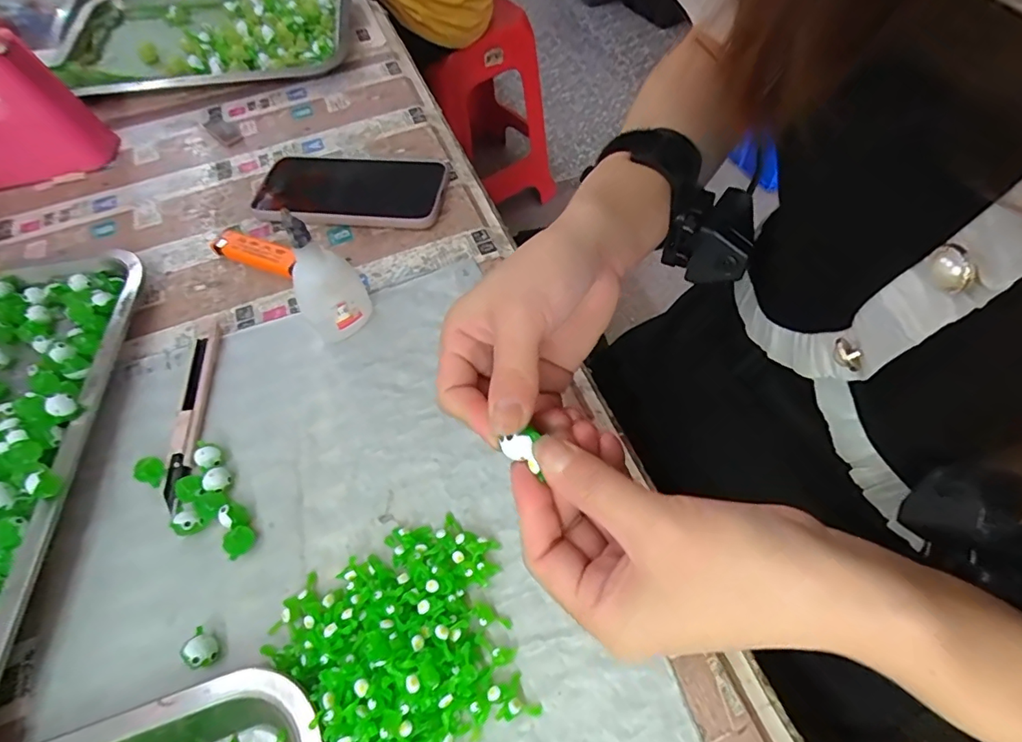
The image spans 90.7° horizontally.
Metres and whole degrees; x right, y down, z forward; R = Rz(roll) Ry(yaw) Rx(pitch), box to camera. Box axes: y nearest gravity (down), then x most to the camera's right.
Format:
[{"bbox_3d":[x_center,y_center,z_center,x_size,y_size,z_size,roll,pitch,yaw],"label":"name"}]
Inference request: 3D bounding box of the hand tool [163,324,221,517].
[{"bbox_3d":[-0.211,0.026,0.334,0.017,0.008,0.130,-8,57,-2],"label":"hand tool"}]

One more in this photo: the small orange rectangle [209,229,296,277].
[{"bbox_3d":[-0.205,-0.095,0.403,0.090,0.016,0.020,21,60,16],"label":"small orange rectangle"}]

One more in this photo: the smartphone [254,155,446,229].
[{"bbox_3d":[-0.137,-0.159,0.438,0.160,0.013,0.086,5,57,6],"label":"smartphone"}]

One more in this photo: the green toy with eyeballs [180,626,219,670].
[{"bbox_3d":[-0.158,0.139,0.256,0.013,0.013,0.021,-34,61,-18],"label":"green toy with eyeballs"}]

